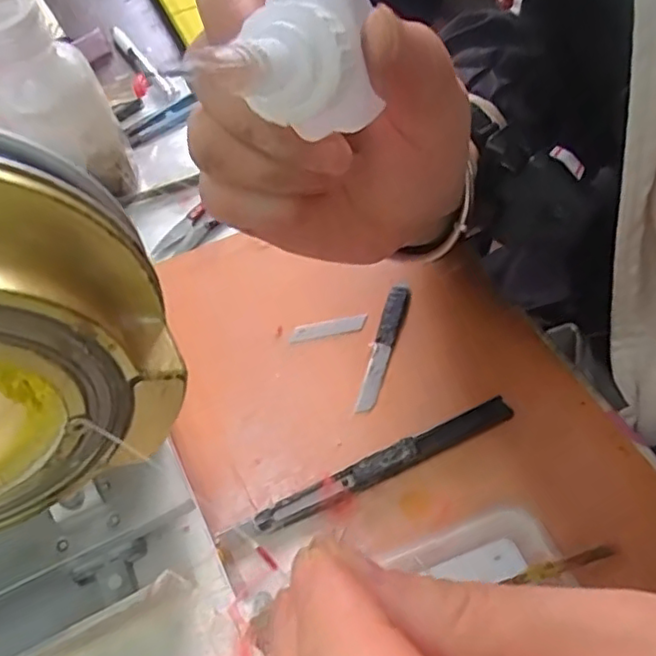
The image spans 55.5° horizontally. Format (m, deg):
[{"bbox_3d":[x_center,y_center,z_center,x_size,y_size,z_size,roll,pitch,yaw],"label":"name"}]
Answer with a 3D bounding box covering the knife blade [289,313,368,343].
[{"bbox_3d":[0.000,0.000,0.335,0.041,0.004,0.010,-11,59,-3],"label":"knife blade"}]

